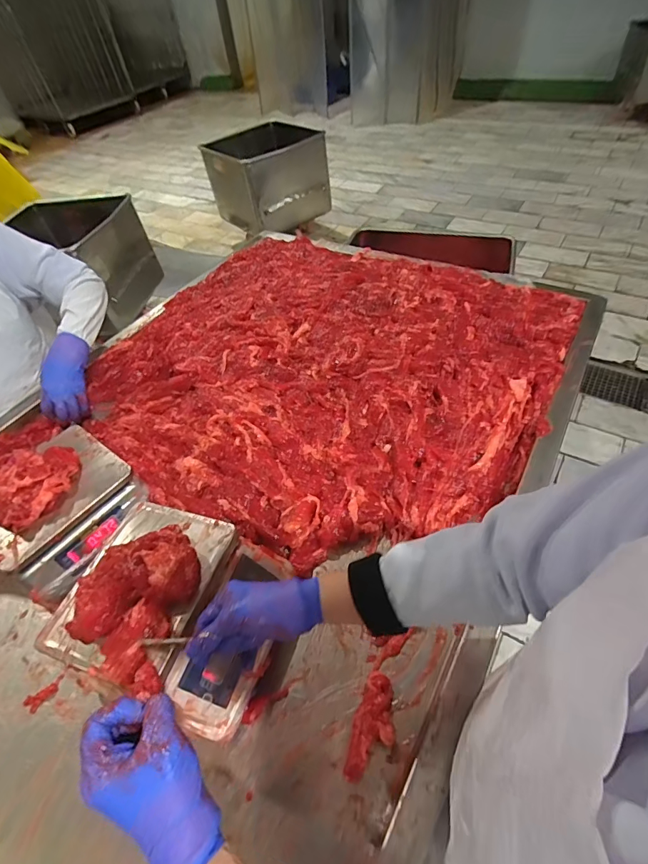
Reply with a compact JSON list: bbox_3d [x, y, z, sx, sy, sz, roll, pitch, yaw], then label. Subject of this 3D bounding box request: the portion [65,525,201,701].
[{"bbox_3d":[-0.226,0.185,0.475,0.136,0.040,0.166,8,51,13],"label":"portion"}]

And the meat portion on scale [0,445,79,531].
[{"bbox_3d":[-0.471,0.079,0.648,0.096,0.051,0.138,6,51,11],"label":"meat portion on scale"}]

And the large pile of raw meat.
[{"bbox_3d":[-0.011,-0.180,0.909,0.929,0.105,0.858,24,57,24],"label":"large pile of raw meat"}]

